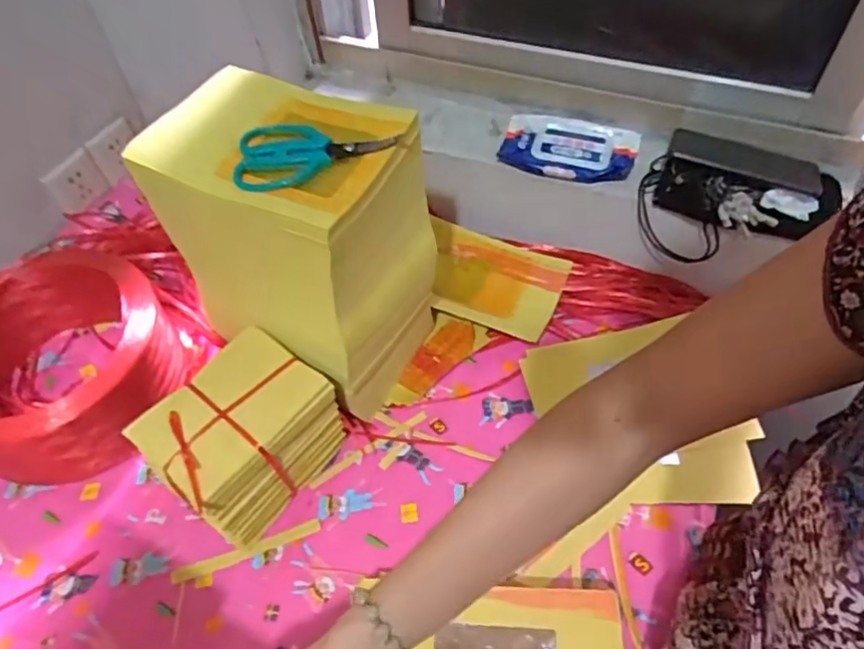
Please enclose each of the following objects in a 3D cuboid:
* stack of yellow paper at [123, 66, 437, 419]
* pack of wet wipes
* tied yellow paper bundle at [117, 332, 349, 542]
[{"bbox_3d":[-0.139,-0.105,0.623,0.240,0.204,0.191,22,58,19],"label":"stack of yellow paper"},{"bbox_3d":[0.176,-0.228,0.768,0.165,0.026,0.097,15,56,15],"label":"pack of wet wipes"},{"bbox_3d":[-0.196,0.120,0.635,0.125,0.147,0.167,30,61,24],"label":"tied yellow paper bundle"}]

